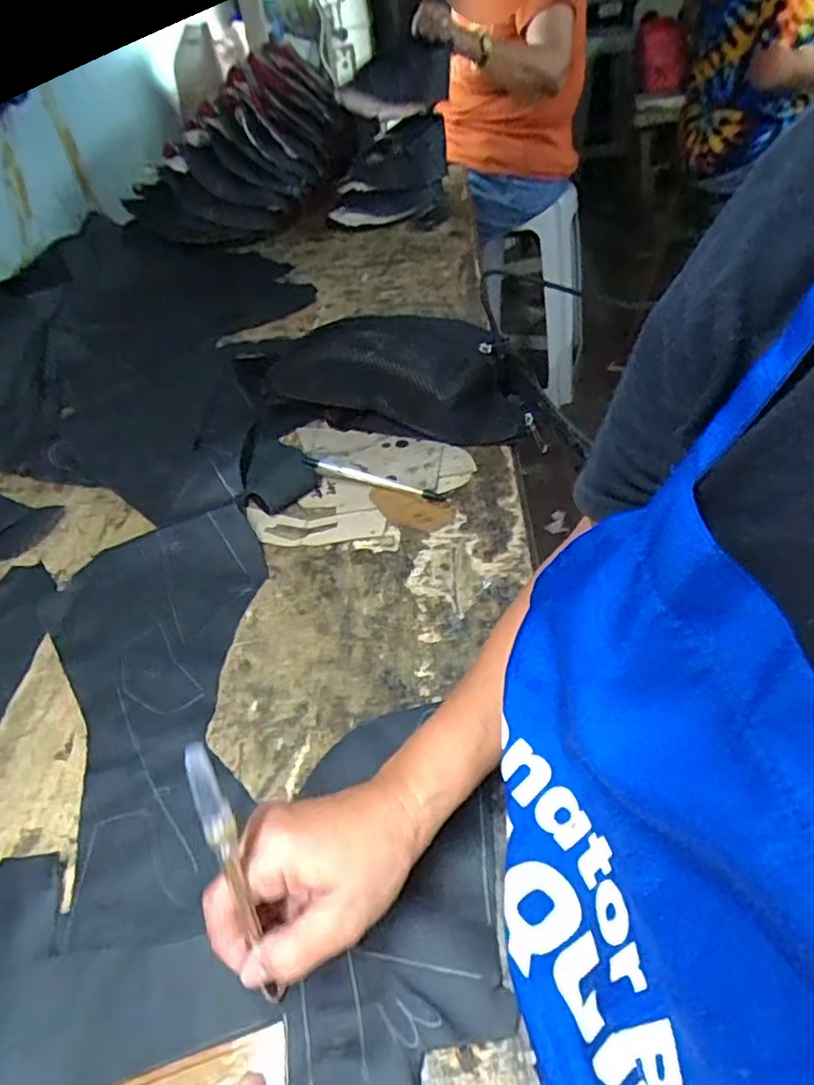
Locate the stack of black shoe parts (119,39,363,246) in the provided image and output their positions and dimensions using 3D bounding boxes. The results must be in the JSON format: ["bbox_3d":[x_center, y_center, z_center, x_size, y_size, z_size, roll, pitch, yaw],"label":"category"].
[{"bbox_3d":[-0.271,-0.623,1.020,0.384,0.262,0.127,-23,48,-14],"label":"stack of black shoe parts"}]

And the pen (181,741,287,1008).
[{"bbox_3d":[-0.074,0.151,0.273,0.011,0.152,0.012,-8,22,-1],"label":"pen"}]

